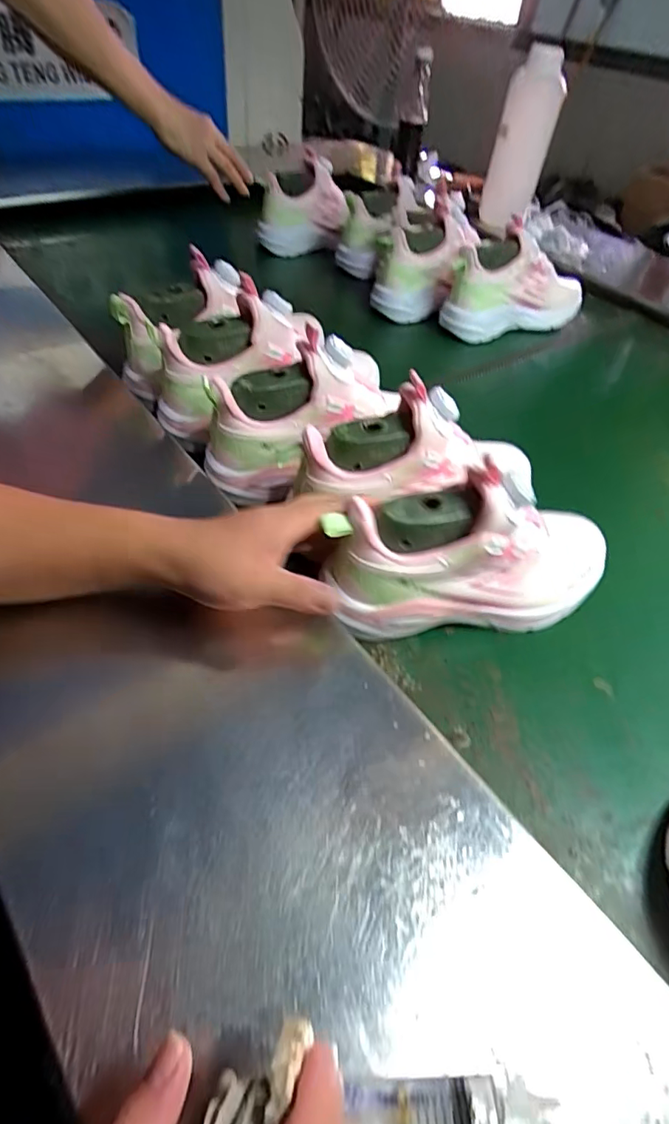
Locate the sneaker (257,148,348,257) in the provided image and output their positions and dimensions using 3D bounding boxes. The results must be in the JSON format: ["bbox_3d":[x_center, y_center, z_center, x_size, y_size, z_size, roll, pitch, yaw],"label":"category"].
[{"bbox_3d":[-0.051,-0.630,0.929,0.172,0.135,0.097,7,51,-2],"label":"sneaker"}]

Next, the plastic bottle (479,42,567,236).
[{"bbox_3d":[0.341,-0.753,0.949,0.094,0.244,0.095,20,51,9],"label":"plastic bottle"}]

